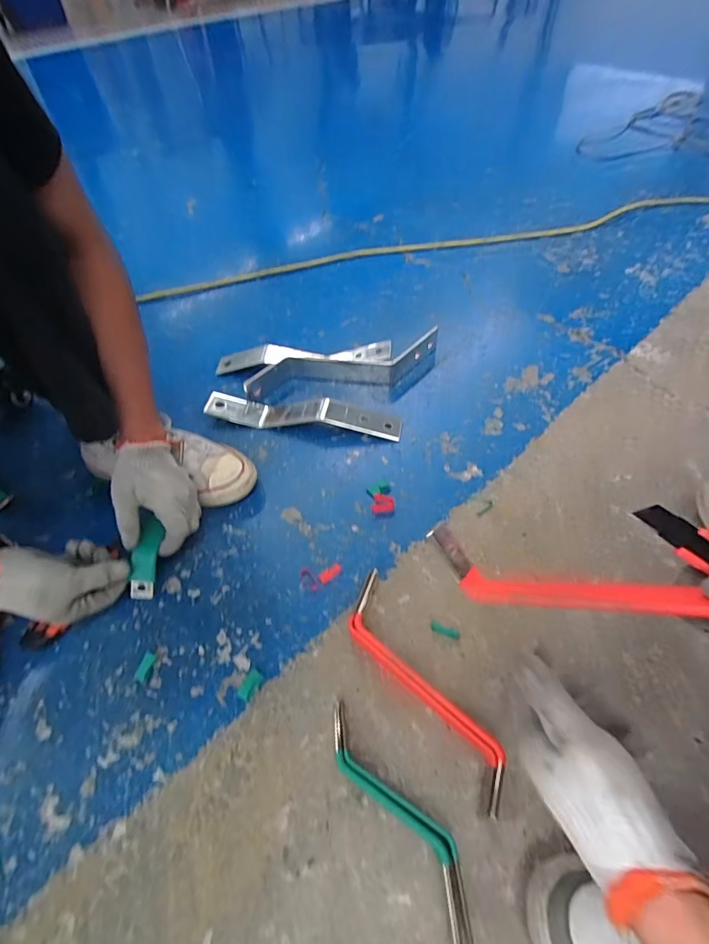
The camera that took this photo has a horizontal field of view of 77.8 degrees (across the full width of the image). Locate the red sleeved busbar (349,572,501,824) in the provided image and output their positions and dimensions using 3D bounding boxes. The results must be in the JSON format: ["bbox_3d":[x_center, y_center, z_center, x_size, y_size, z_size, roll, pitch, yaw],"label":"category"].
[{"bbox_3d":[0.070,0.225,0.477,0.068,0.036,0.253,-31,56,-18],"label":"red sleeved busbar"}]

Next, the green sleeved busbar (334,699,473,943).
[{"bbox_3d":[0.039,0.314,0.411,0.047,0.032,0.208,-32,56,-19],"label":"green sleeved busbar"}]

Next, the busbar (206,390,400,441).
[{"bbox_3d":[-0.086,-0.100,0.742,0.330,0.037,0.059,6,53,9],"label":"busbar"}]

